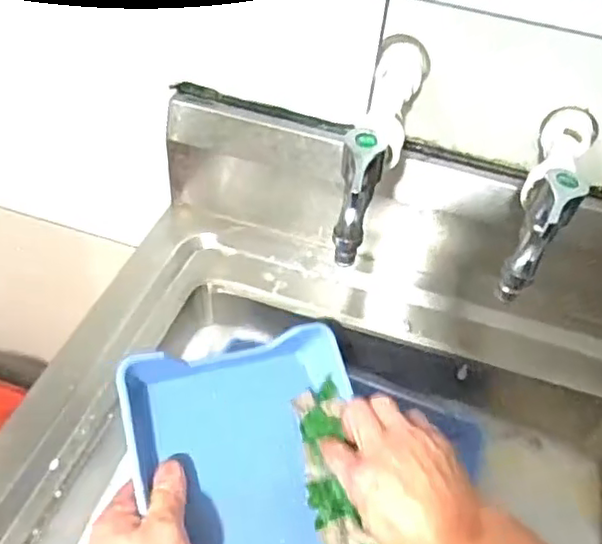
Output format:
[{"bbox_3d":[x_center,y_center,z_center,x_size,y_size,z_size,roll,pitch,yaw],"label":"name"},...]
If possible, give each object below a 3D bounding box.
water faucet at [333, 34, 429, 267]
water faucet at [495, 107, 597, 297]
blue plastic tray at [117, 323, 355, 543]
[{"bbox_3d":[0.063,-0.111,0.511,0.042,0.082,0.232,14,46,7],"label":"water faucet"},{"bbox_3d":[0.192,-0.073,0.496,0.040,0.086,0.214,23,47,15],"label":"water faucet"},{"bbox_3d":[-0.017,0.190,0.494,0.204,0.045,0.283,-8,71,-37],"label":"blue plastic tray"}]

